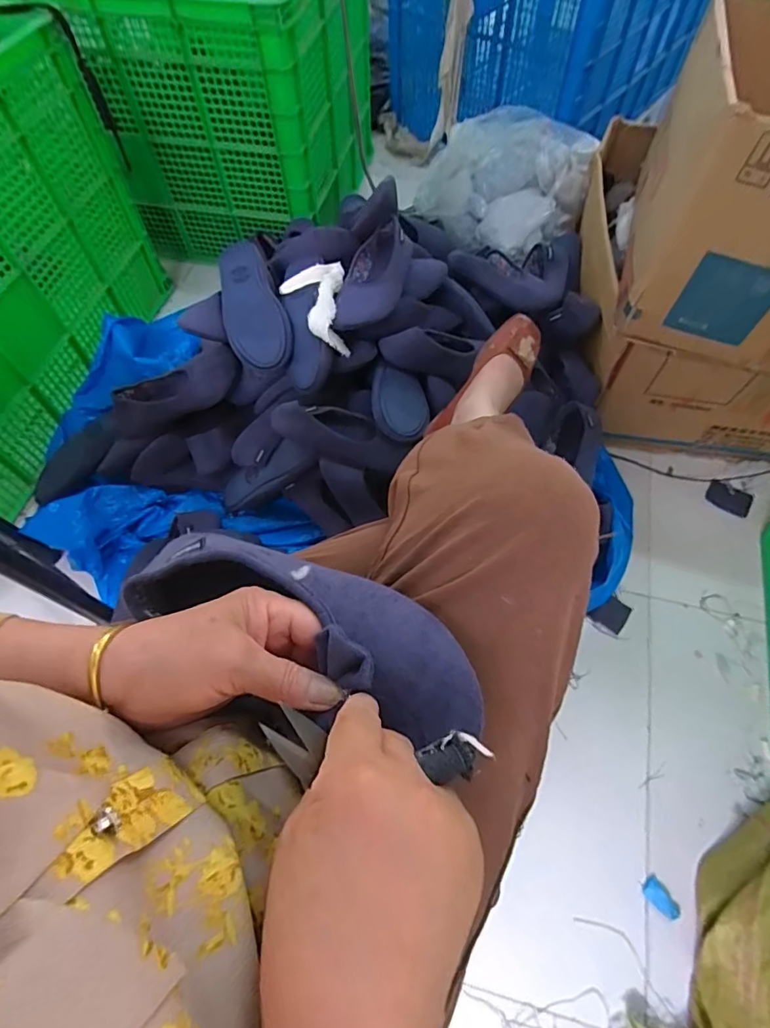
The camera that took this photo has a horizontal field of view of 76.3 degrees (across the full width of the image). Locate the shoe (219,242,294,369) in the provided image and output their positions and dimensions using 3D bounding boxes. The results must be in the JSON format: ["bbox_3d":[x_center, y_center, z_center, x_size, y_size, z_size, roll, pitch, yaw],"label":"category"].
[{"bbox_3d":[-0.228,-0.356,0.817,0.098,0.067,0.236,-19,83,-9],"label":"shoe"}]

